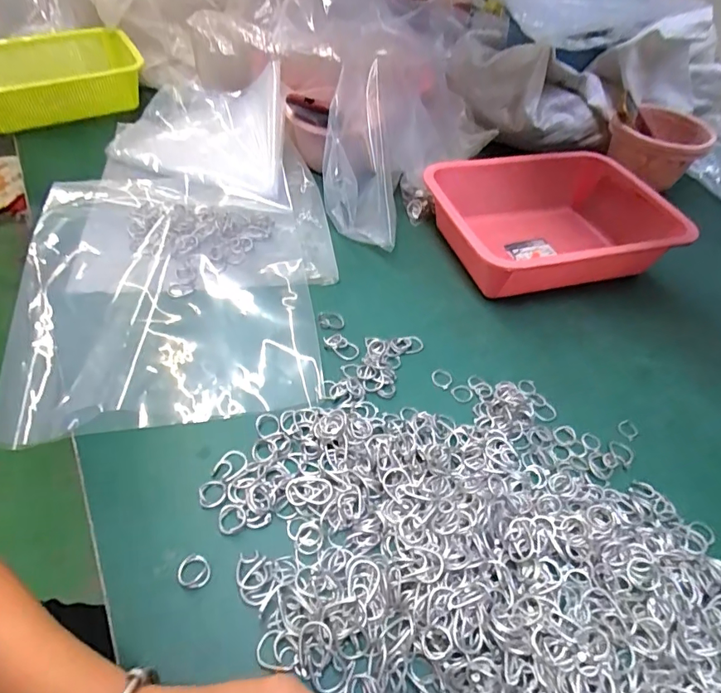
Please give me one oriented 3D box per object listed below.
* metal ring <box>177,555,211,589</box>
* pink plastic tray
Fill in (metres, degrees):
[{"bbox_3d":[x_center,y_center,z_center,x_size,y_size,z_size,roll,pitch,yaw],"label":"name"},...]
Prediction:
[{"bbox_3d":[-0.123,0.167,0.363,0.024,0.004,0.022,3,48,-3],"label":"metal ring"},{"bbox_3d":[0.244,-0.158,0.640,0.289,0.081,0.218,-9,50,-14],"label":"pink plastic tray"}]

